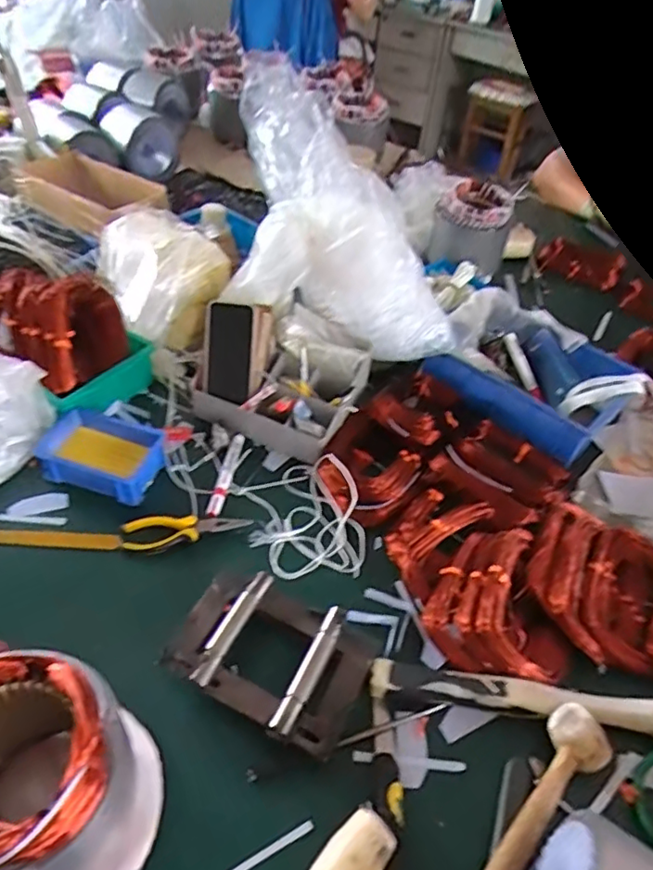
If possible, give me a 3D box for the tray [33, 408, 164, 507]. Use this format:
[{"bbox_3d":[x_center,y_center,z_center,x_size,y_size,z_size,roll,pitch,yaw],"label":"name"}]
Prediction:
[{"bbox_3d":[-0.299,0.023,0.804,0.151,0.049,0.112,14,46,6],"label":"tray"}]

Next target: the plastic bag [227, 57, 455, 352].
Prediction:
[{"bbox_3d":[0.034,-0.318,0.905,0.351,0.274,0.275,6,46,-2],"label":"plastic bag"}]

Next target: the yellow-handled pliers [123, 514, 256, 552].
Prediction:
[{"bbox_3d":[-0.177,0.126,0.748,0.155,0.025,0.044,1,46,-7],"label":"yellow-handled pliers"}]

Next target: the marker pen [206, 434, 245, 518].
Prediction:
[{"bbox_3d":[-0.138,0.054,0.810,0.017,0.013,0.149,10,46,2],"label":"marker pen"}]

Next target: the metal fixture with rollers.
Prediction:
[{"bbox_3d":[-0.058,0.233,0.624,0.207,0.041,0.143,22,47,13],"label":"metal fixture with rollers"}]

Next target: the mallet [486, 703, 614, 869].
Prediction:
[{"bbox_3d":[0.175,0.358,0.526,0.054,0.055,0.261,36,52,25],"label":"mallet"}]

